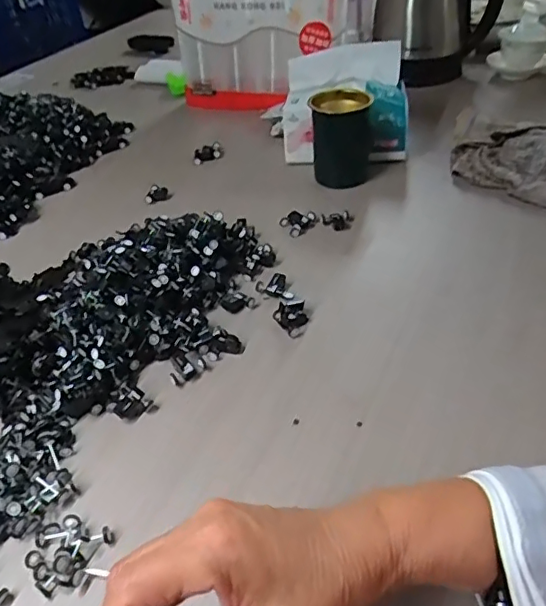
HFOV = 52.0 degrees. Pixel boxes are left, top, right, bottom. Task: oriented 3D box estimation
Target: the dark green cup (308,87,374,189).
[{"bbox_3d":[0.083,-0.205,0.695,0.071,0.098,0.067,-3,39,2],"label":"dark green cup"}]

